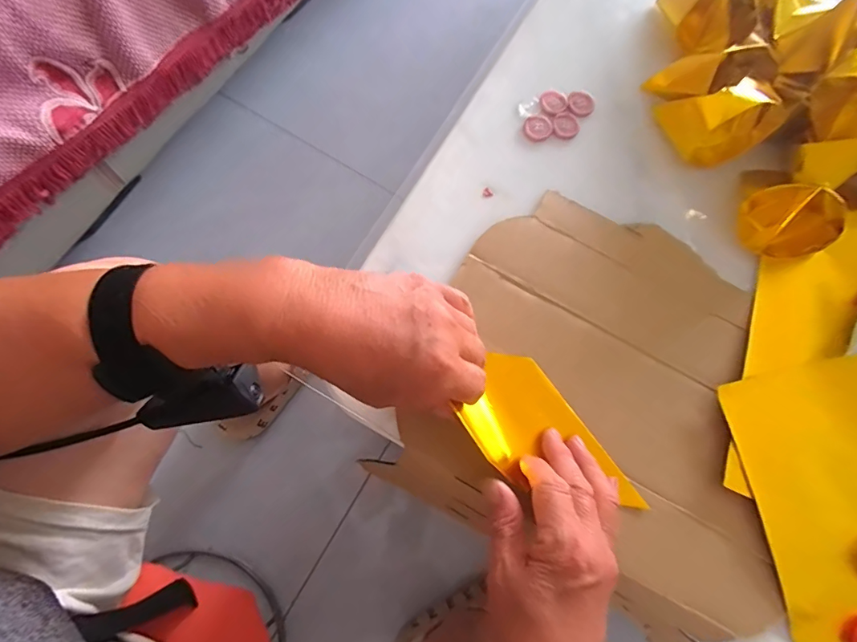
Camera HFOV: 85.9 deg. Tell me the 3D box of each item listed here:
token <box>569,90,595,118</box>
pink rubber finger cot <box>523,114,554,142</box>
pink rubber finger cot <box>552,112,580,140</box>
[{"bbox_3d":[0.140,-0.199,0.421,0.024,0.004,0.025,1,75,-5],"label":"token"},{"bbox_3d":[0.098,-0.173,0.411,0.024,0.004,0.026,1,75,-5],"label":"pink rubber finger cot"},{"bbox_3d":[0.124,-0.177,0.414,0.024,0.004,0.026,1,75,-5],"label":"pink rubber finger cot"}]

